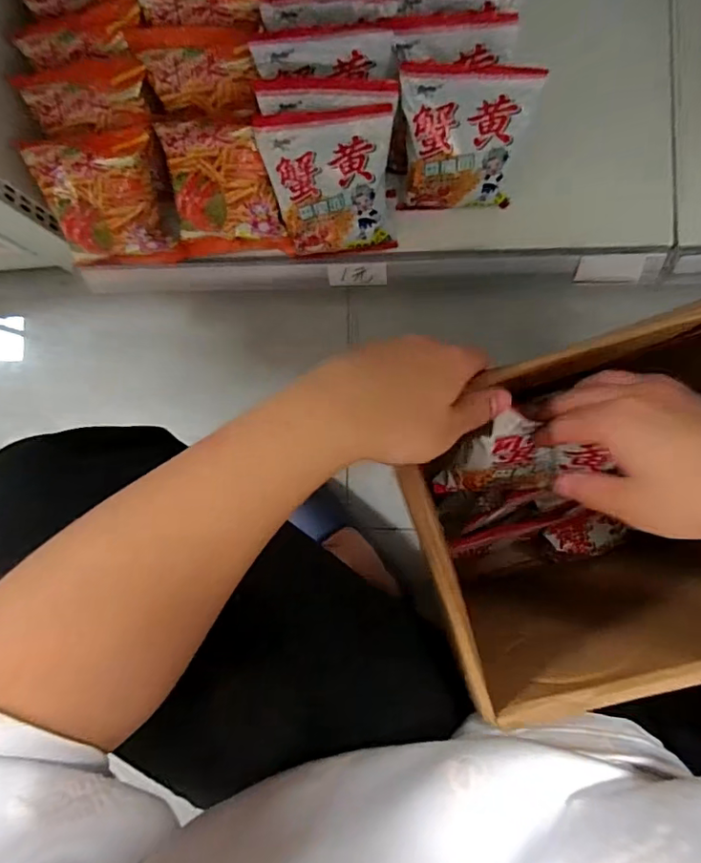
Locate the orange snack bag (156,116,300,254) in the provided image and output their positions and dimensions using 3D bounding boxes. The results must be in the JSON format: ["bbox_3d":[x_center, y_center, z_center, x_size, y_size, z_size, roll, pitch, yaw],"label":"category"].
[{"bbox_3d":[-0.136,-0.261,0.595,0.131,0.038,0.143,3,128,7],"label":"orange snack bag"}]

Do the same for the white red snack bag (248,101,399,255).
[{"bbox_3d":[-0.019,-0.261,0.577,0.128,0.147,0.040,-5,47,5],"label":"white red snack bag"}]

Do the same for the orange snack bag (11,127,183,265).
[{"bbox_3d":[-0.267,-0.245,0.596,0.123,0.032,0.140,-6,129,-1],"label":"orange snack bag"}]

